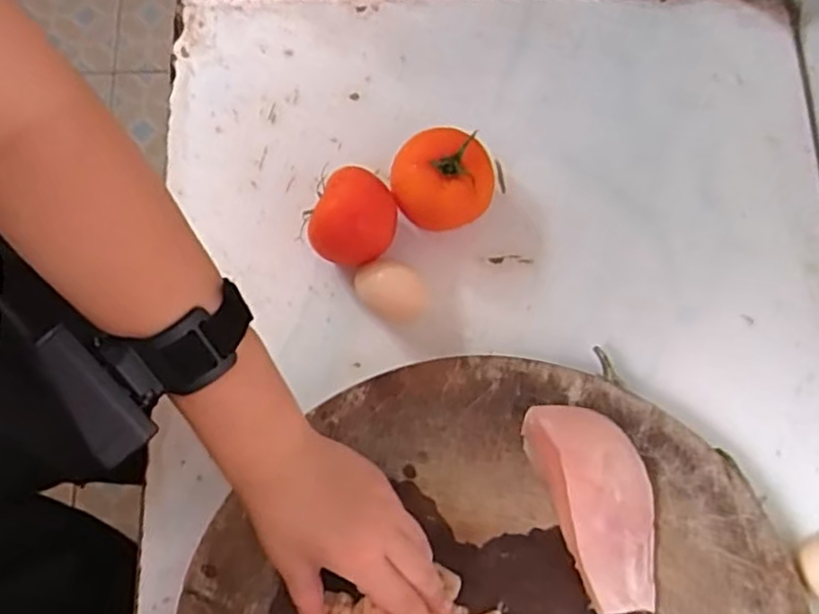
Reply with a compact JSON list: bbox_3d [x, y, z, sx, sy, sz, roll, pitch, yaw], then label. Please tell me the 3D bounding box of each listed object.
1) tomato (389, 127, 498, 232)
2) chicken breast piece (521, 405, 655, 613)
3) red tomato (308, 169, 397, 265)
[{"bbox_3d":[0.025,-0.087,0.507,0.068,0.063,0.065,0,76,0],"label":"tomato"},{"bbox_3d":[0.120,0.119,0.428,0.061,0.037,0.128,-19,77,-5],"label":"chicken breast piece"},{"bbox_3d":[-0.037,-0.060,0.497,0.056,0.061,0.059,17,77,4],"label":"red tomato"}]

